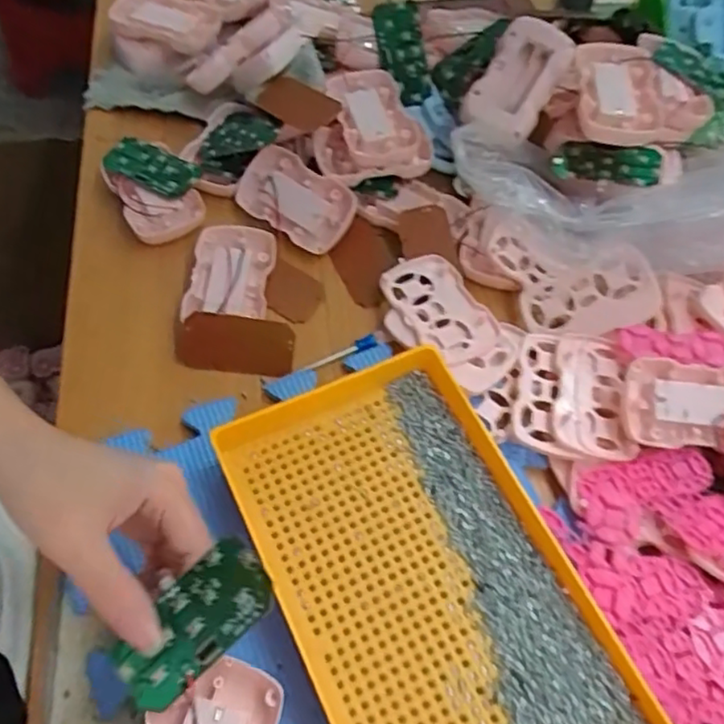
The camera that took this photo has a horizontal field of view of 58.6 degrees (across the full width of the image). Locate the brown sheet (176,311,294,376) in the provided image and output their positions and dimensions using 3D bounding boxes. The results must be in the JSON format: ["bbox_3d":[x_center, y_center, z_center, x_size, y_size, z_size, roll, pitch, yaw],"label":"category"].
[{"bbox_3d":[-0.084,-0.011,0.428,0.076,0.004,0.038,7,105,-3],"label":"brown sheet"}]

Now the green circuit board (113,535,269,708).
[{"bbox_3d":[-0.070,0.110,0.270,0.037,0.004,0.073,39,83,19],"label":"green circuit board"}]

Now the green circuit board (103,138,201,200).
[{"bbox_3d":[-0.160,-0.148,0.491,0.071,0.004,0.036,26,69,9],"label":"green circuit board"}]

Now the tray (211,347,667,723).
[{"bbox_3d":[0.033,0.122,0.354,0.152,0.030,0.249,-22,65,-15],"label":"tray"}]

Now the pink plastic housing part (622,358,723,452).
[{"bbox_3d":[0.202,0.028,0.398,0.073,0.014,0.052,6,81,5],"label":"pink plastic housing part"}]

